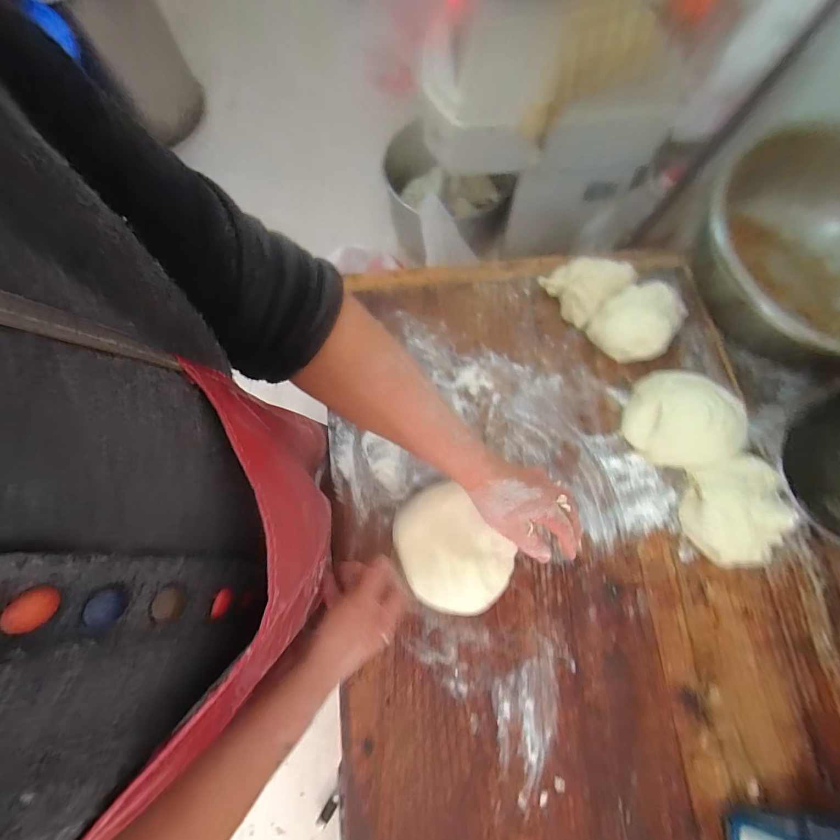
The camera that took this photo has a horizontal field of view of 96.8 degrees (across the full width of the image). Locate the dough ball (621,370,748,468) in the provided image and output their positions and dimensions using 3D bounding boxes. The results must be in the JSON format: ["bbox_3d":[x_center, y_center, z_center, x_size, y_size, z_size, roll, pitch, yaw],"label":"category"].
[{"bbox_3d":[0.346,0.001,0.488,0.135,0.076,0.118,41,80,9],"label":"dough ball"}]

